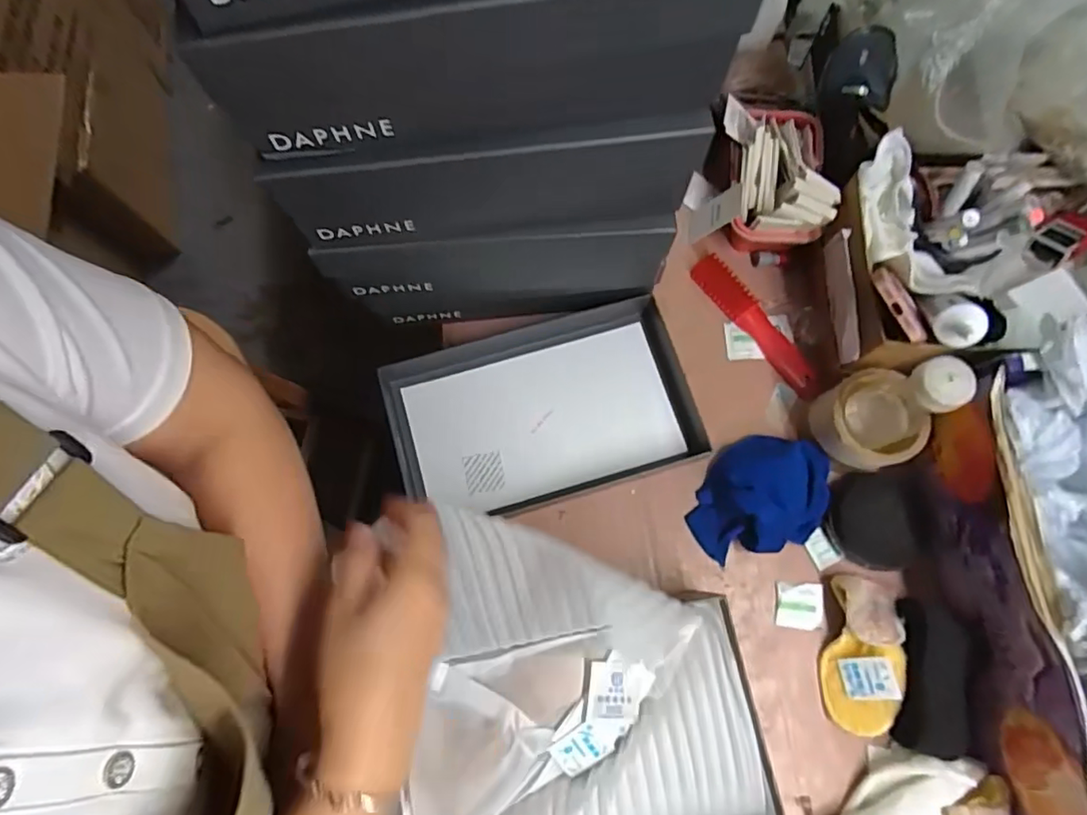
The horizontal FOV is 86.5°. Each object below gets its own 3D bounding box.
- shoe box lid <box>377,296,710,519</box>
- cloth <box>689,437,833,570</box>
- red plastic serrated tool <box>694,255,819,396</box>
[{"bbox_3d":[0.005,0.004,0.612,0.314,0.039,0.185,-15,75,-2],"label":"shoe box lid"},{"bbox_3d":[0.217,0.086,0.579,0.143,0.051,0.113,-16,75,-3],"label":"cloth"},{"bbox_3d":[0.236,-0.092,0.638,0.033,0.016,0.186,-37,77,-8],"label":"red plastic serrated tool"}]

